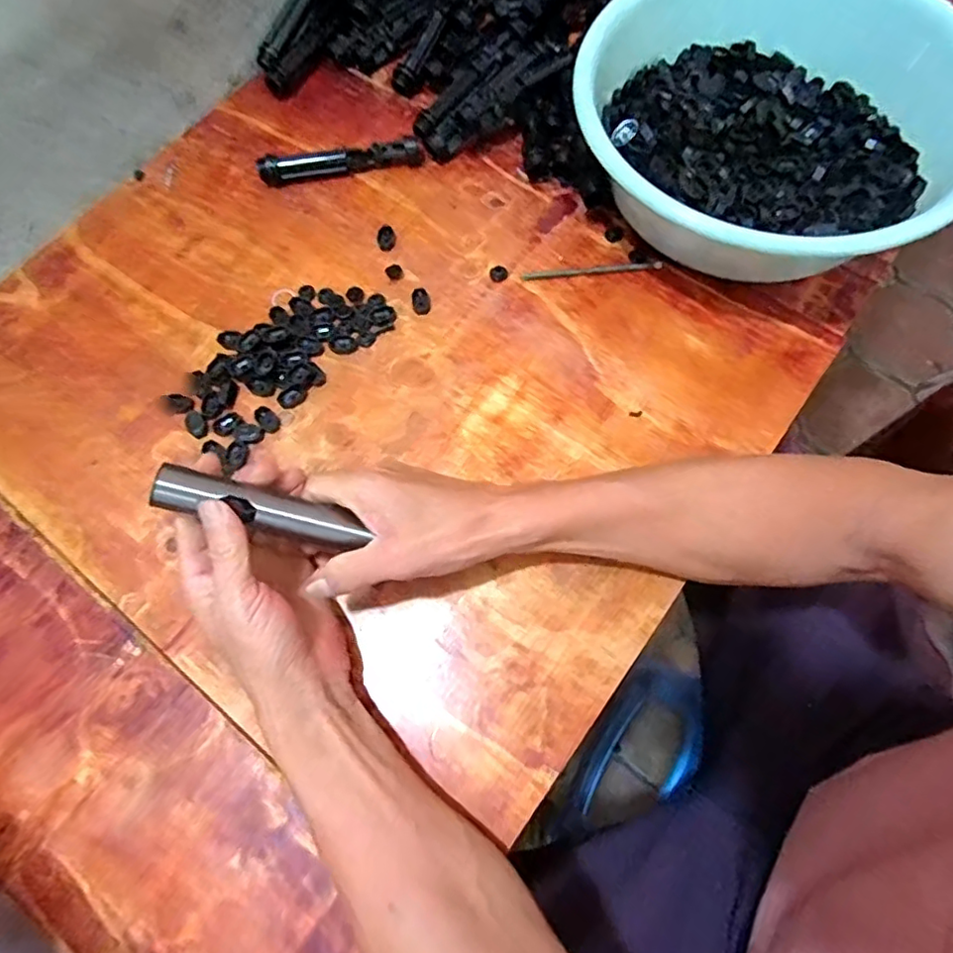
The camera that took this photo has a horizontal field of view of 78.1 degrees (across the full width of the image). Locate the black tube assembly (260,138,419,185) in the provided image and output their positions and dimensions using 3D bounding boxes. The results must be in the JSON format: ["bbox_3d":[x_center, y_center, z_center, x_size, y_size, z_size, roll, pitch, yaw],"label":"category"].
[{"bbox_3d":[-0.124,-0.291,0.539,0.148,0.023,0.022,-9,70,-2],"label":"black tube assembly"}]

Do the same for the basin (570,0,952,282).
[{"bbox_3d":[0.226,-0.271,0.474,0.286,0.111,0.282,-1,70,2],"label":"basin"}]

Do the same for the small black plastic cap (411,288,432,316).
[{"bbox_3d":[-0.046,-0.147,0.491,0.016,0.007,0.022,-11,70,-2],"label":"small black plastic cap"}]

